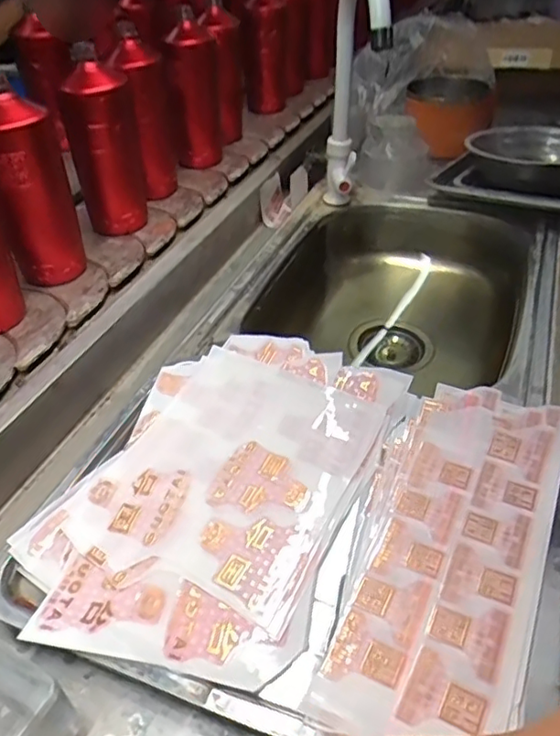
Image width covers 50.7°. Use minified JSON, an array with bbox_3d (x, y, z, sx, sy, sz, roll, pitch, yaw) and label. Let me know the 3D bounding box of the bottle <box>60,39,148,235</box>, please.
[{"bbox_3d":[-0.212,-0.270,0.723,0.078,0.195,0.079,-11,42,-11],"label":"bottle"}]

